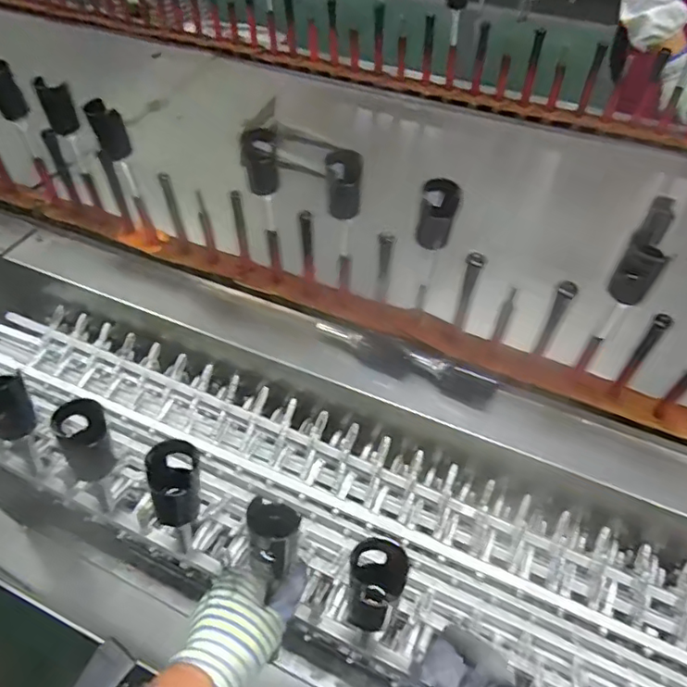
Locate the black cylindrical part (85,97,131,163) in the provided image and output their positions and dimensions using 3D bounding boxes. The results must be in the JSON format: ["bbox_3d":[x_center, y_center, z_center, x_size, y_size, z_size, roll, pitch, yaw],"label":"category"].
[{"bbox_3d":[-0.307,-0.279,0.734,0.039,0.085,0.028,-18,52,-16],"label":"black cylindrical part"}]

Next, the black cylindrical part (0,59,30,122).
[{"bbox_3d":[-0.480,-0.360,0.794,0.039,0.078,0.035,-24,19,-20],"label":"black cylindrical part"}]

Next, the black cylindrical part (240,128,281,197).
[{"bbox_3d":[-0.101,-0.218,0.676,0.042,0.070,0.032,-10,50,-9],"label":"black cylindrical part"}]

